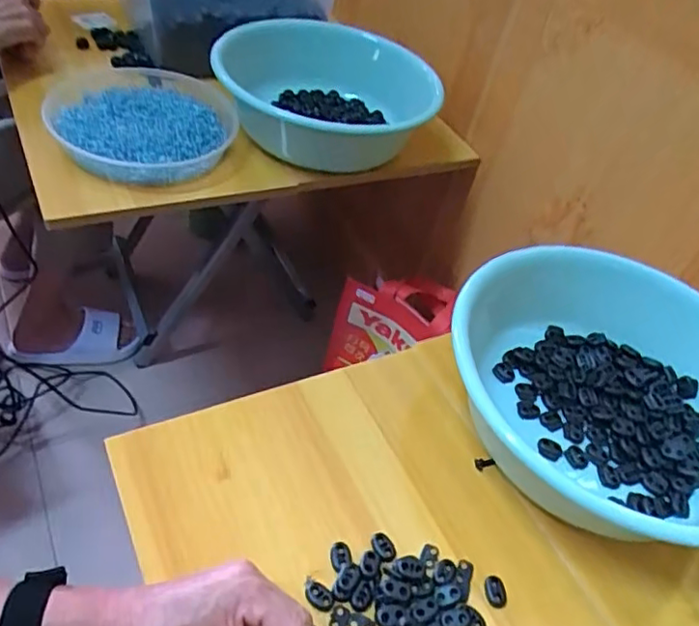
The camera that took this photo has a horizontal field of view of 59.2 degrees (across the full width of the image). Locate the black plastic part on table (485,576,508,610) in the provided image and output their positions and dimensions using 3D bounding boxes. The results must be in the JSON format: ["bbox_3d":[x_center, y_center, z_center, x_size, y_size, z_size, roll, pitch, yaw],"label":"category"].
[{"bbox_3d":[0.110,0.211,0.465,0.017,0.006,0.022,-3,47,-16],"label":"black plastic part on table"}]

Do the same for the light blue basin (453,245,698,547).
[{"bbox_3d":[0.242,0.062,0.553,0.229,0.104,0.295,-24,58,-31],"label":"light blue basin"}]

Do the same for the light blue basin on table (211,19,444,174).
[{"bbox_3d":[-0.028,-0.296,0.850,0.278,0.126,0.272,-11,49,-15],"label":"light blue basin on table"}]

